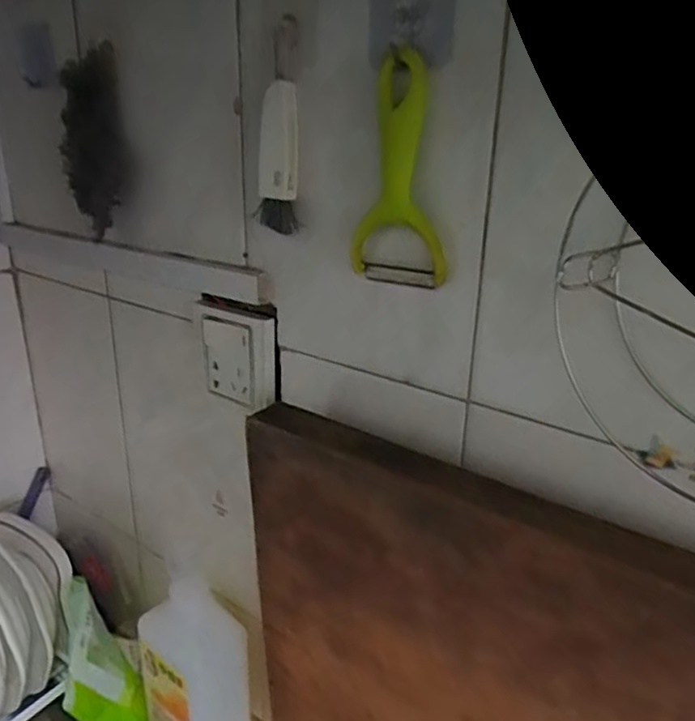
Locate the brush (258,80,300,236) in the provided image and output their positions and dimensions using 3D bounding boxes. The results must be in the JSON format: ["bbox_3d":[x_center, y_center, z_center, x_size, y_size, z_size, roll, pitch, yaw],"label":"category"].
[{"bbox_3d":[-0.047,-0.137,0.421,0.026,0.095,0.012,-3,21,-12],"label":"brush"}]

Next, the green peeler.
[{"bbox_3d":[0.027,-0.111,0.376,0.064,0.134,0.016,11,25,39],"label":"green peeler"}]

